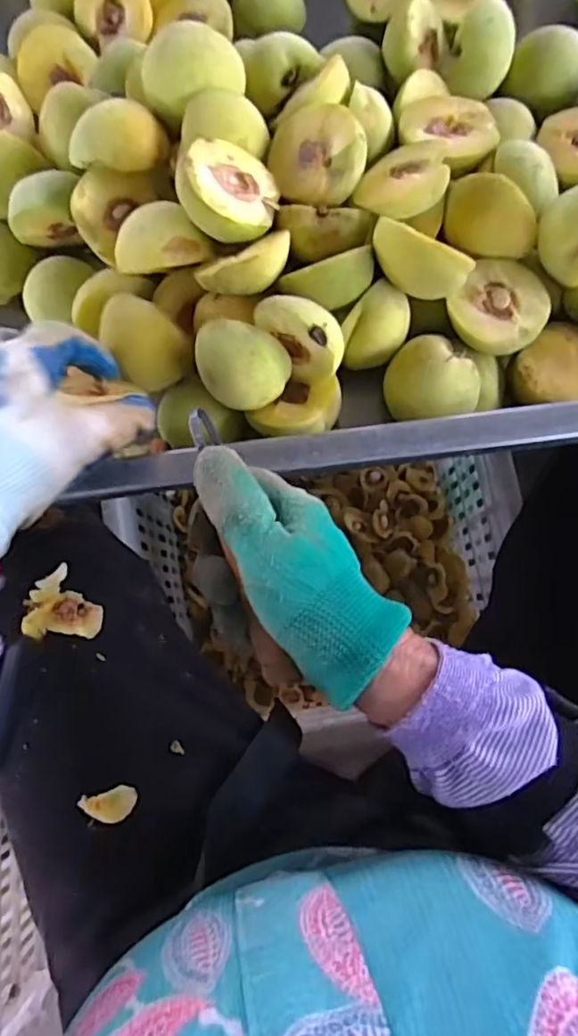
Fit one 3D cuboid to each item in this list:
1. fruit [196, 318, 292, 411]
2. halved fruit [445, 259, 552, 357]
[{"bbox_3d":[-0.027,-0.085,0.339,0.047,0.040,0.041,25,83,6],"label":"fruit"},{"bbox_3d":[0.129,-0.127,0.361,0.053,0.022,0.058,0,81,3],"label":"halved fruit"}]

